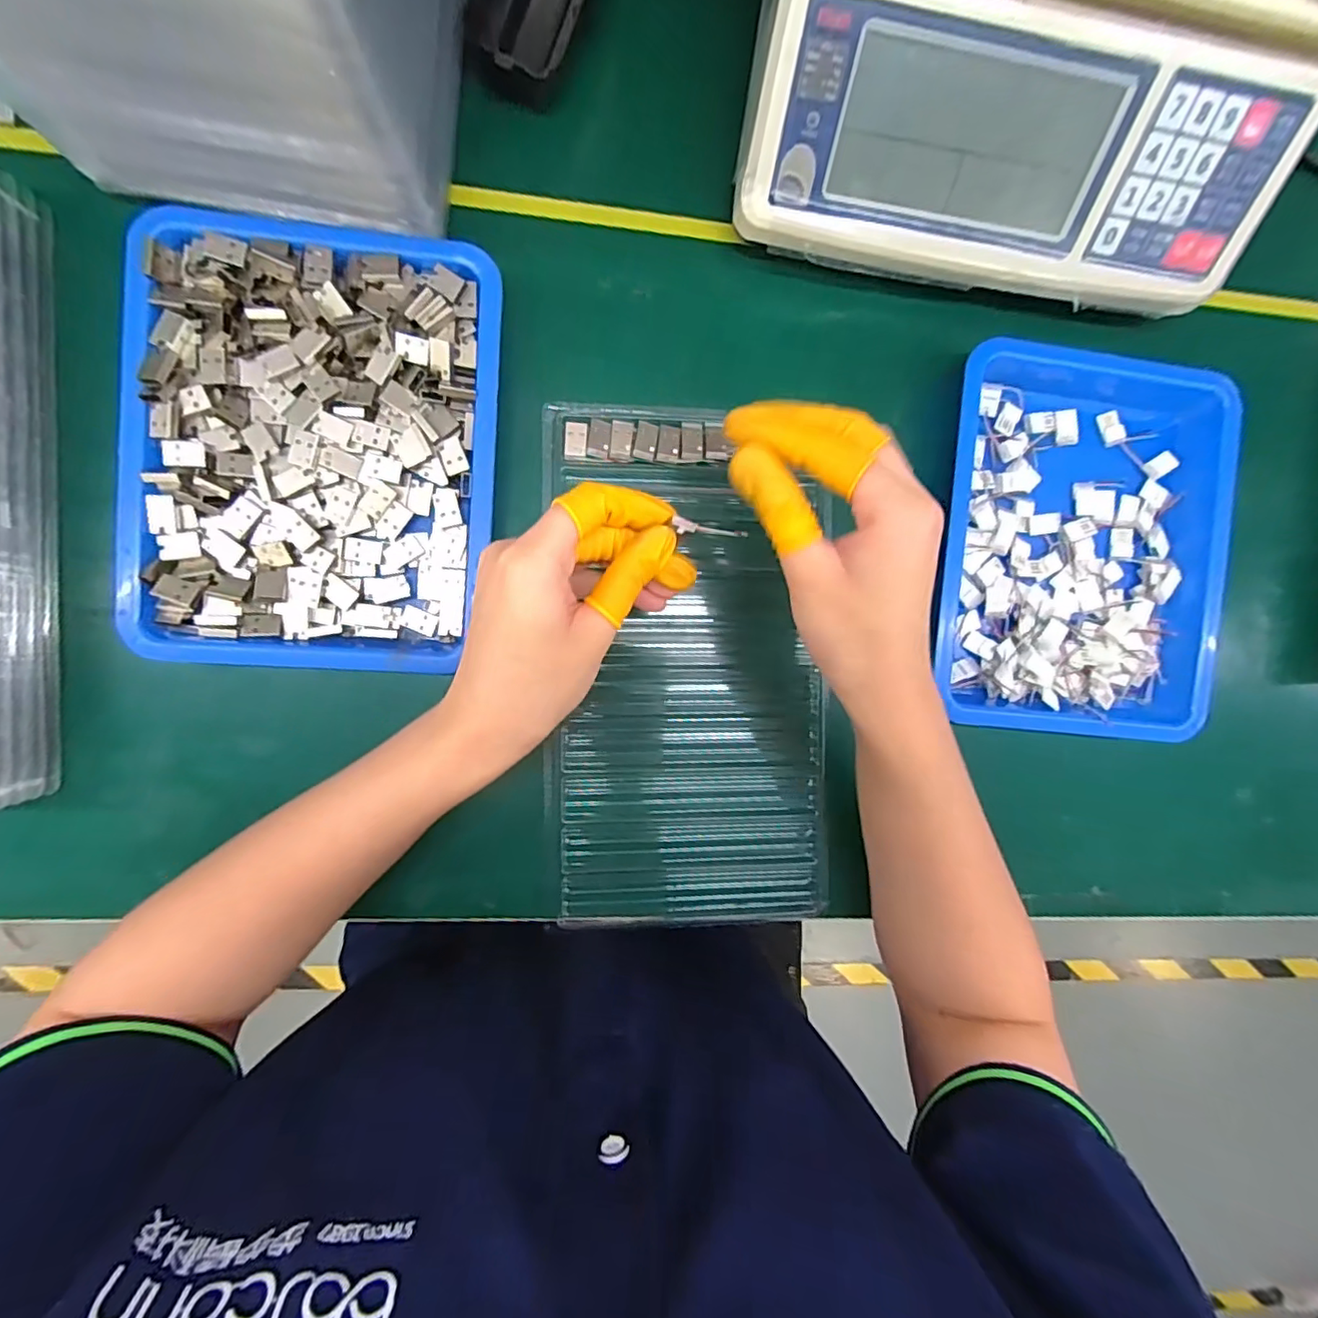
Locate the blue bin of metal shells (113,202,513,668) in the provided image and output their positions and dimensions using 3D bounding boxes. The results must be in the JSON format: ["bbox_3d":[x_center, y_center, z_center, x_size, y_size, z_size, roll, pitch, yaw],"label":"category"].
[{"bbox_3d":[-0.170,-0.106,0.297,0.168,0.032,0.215,4,92,-6],"label":"blue bin of metal shells"}]

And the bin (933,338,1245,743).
[{"bbox_3d":[0.246,-0.070,0.342,0.171,0.039,0.225,5,92,-6],"label":"bin"}]

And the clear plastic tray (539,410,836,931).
[{"bbox_3d":[0.017,0.007,0.332,0.155,0.019,0.289,-2,93,-6],"label":"clear plastic tray"}]

